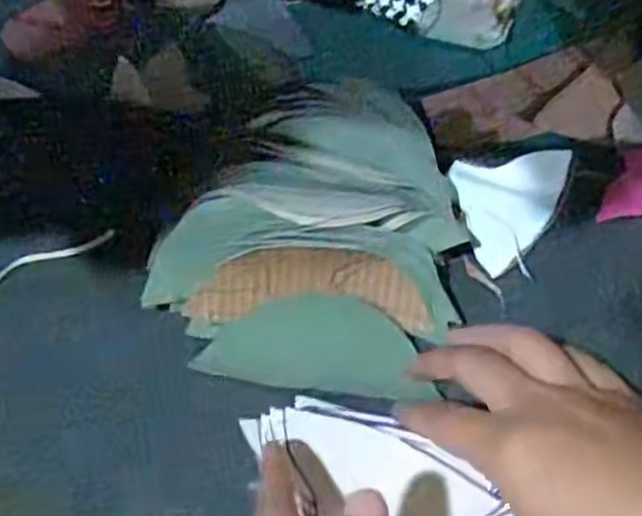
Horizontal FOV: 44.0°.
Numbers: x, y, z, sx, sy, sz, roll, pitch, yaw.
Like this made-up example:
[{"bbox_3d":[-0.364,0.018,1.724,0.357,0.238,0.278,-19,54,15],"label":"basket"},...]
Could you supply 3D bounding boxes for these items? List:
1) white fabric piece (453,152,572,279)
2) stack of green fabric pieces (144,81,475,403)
[{"bbox_3d":[0.105,-0.025,0.412,0.061,0.007,0.070,-7,54,-3],"label":"white fabric piece"},{"bbox_3d":[-0.005,-0.013,0.374,0.143,0.060,0.122,5,54,5],"label":"stack of green fabric pieces"}]

